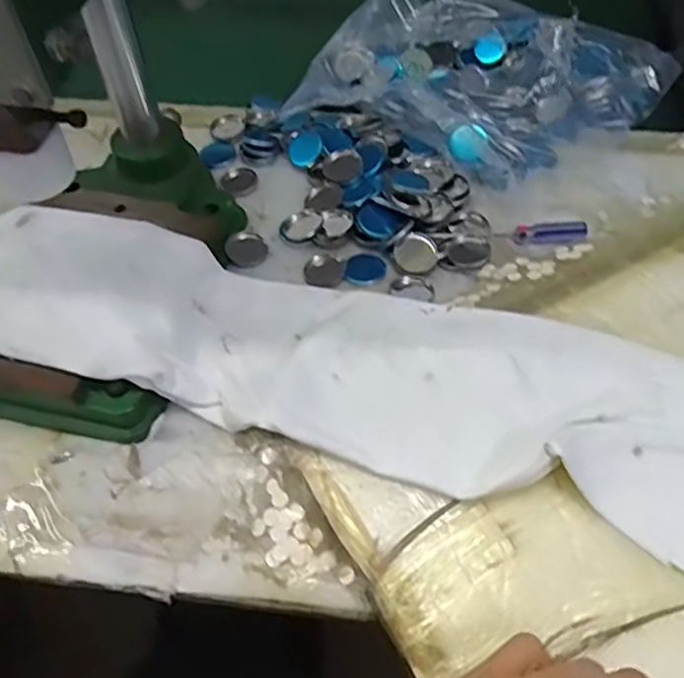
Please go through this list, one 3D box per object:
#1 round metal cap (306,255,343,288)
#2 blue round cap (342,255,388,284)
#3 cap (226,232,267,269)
[{"bbox_3d":[-0.013,-0.050,0.470,0.027,0.004,0.029,-1,54,1],"label":"round metal cap"},{"bbox_3d":[0.018,-0.051,0.472,0.030,0.006,0.029,-1,54,1],"label":"blue round cap"},{"bbox_3d":[-0.071,-0.067,0.486,0.029,0.006,0.031,-1,54,1],"label":"cap"}]

